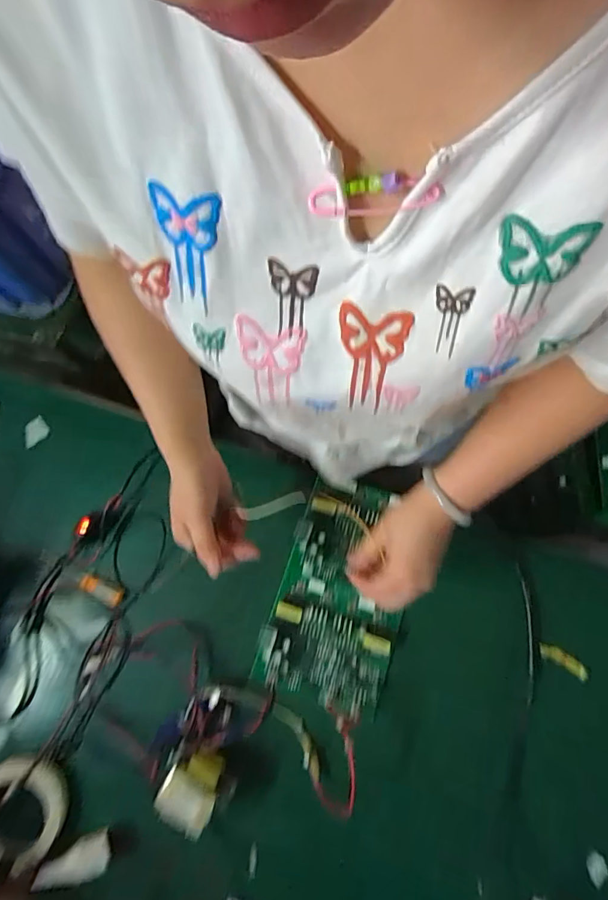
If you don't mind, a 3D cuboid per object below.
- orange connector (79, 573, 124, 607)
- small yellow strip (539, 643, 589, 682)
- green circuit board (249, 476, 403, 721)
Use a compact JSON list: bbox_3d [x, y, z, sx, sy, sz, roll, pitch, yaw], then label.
[{"bbox_3d":[-0.249,0.171,0.579,0.060,0.011,0.023,24,79,6],"label":"orange connector"},{"bbox_3d":[0.307,0.248,0.556,0.060,0.005,0.020,28,72,12],"label":"small yellow strip"},{"bbox_3d":[0.047,0.170,0.570,0.150,0.025,0.257,18,78,5],"label":"green circuit board"}]

